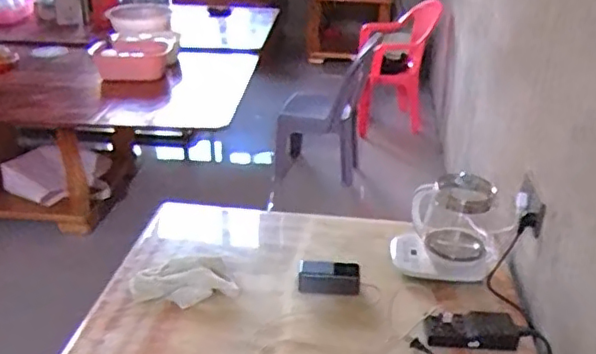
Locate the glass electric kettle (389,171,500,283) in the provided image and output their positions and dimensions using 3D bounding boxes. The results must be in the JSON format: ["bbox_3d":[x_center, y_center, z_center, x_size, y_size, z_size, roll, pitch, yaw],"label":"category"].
[{"bbox_3d":[0.324,0.102,1.343,0.222,0.198,0.141,10,27,18],"label":"glass electric kettle"}]

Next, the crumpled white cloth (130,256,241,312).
[{"bbox_3d":[-0.237,0.221,1.278,0.207,0.038,0.121,-9,27,-20],"label":"crumpled white cloth"}]

